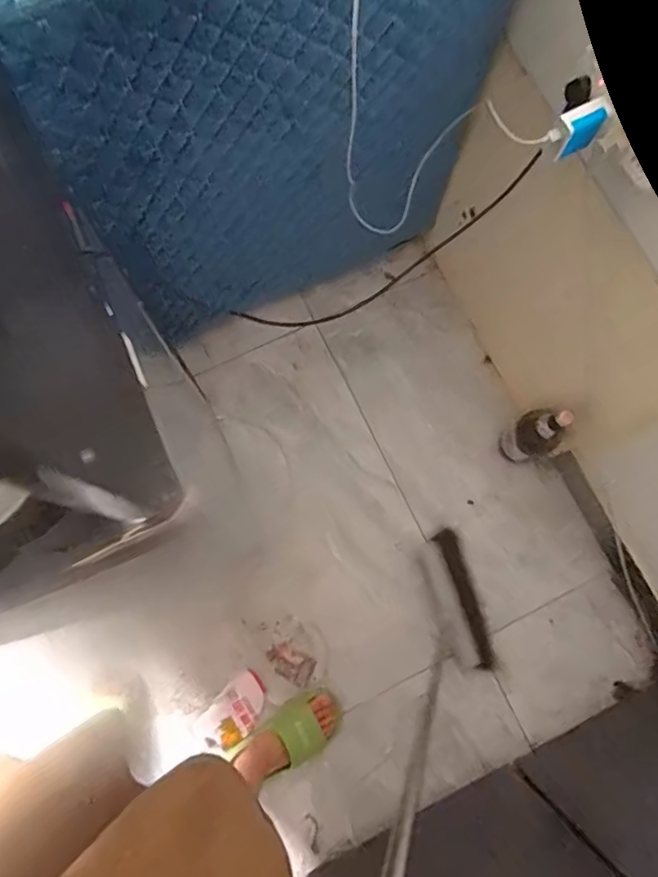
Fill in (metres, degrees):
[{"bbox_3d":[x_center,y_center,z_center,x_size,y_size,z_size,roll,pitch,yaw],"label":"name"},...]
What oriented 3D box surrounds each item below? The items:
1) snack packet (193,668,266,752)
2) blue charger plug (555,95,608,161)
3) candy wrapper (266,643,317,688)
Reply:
[{"bbox_3d":[-0.203,0.591,1.237,0.097,0.027,0.172,44,80,7],"label":"snack packet"},{"bbox_3d":[0.319,-0.397,0.736,0.065,0.049,0.034,-31,80,-8],"label":"blue charger plug"},{"bbox_3d":[-0.085,0.497,1.267,0.107,0.007,0.064,26,78,4],"label":"candy wrapper"}]

